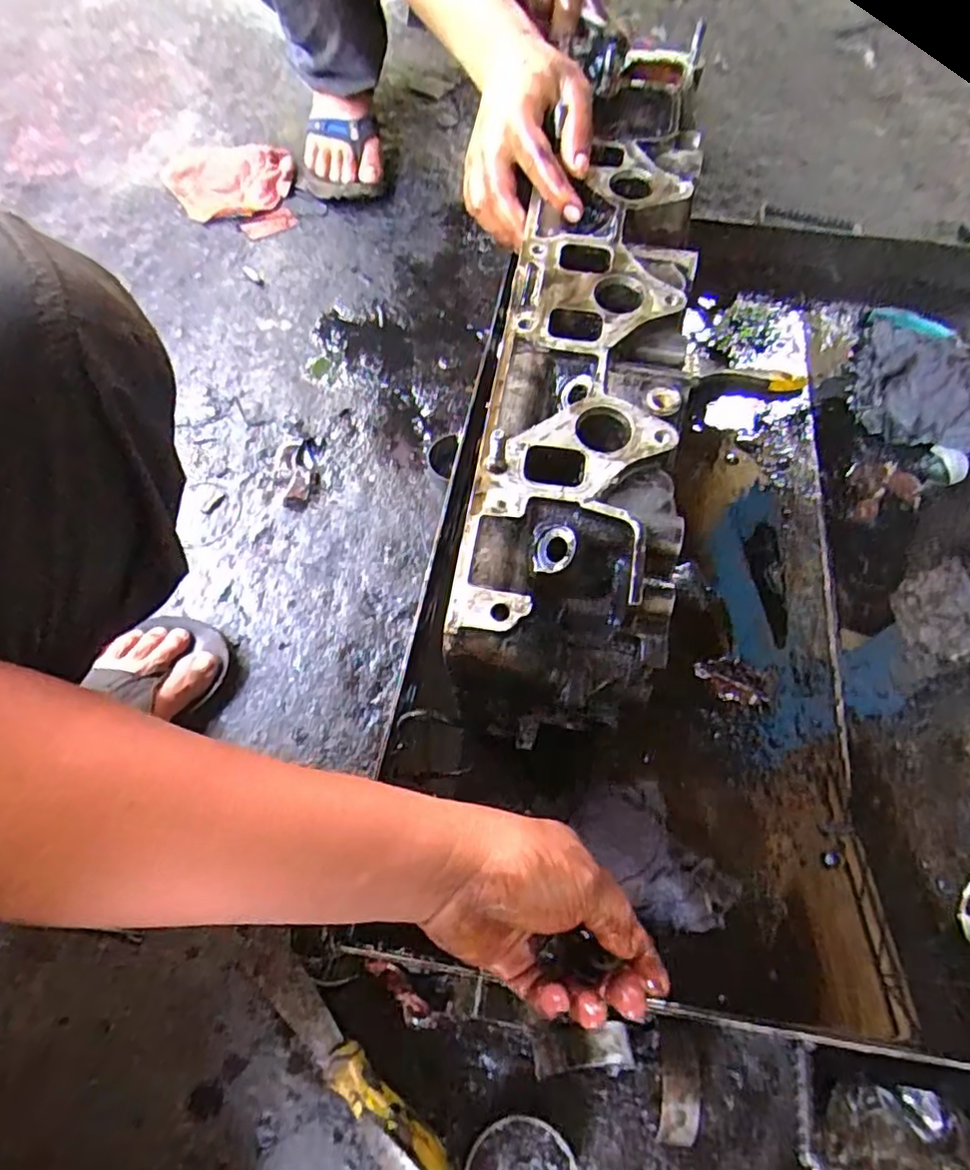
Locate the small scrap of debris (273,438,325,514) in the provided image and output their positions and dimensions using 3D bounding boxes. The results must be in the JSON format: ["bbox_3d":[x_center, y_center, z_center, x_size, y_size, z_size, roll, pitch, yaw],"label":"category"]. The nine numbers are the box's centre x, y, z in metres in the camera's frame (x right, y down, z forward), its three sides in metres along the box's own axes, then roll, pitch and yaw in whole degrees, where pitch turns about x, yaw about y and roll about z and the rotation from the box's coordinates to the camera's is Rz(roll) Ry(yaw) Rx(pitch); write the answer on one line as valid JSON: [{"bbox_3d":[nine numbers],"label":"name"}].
[{"bbox_3d":[-0.189,-0.116,0.657,0.042,0.010,0.087,4,62,3],"label":"small scrap of debris"}]

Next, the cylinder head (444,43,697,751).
[{"bbox_3d":[0.077,-0.161,0.468,0.119,0.136,0.504,9,62,3],"label":"cylinder head"}]

